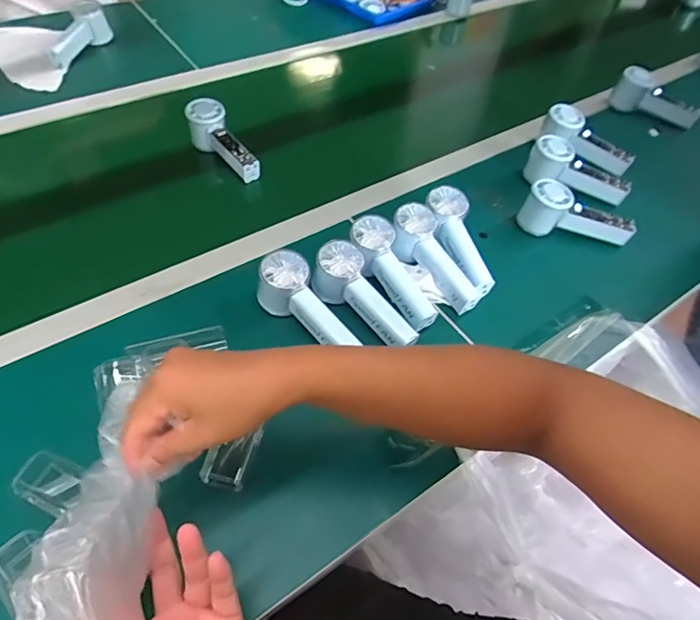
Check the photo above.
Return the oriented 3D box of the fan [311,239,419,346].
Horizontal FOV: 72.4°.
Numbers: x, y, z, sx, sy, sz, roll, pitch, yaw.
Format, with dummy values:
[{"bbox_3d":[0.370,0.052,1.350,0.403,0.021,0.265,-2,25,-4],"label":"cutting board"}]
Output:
[{"bbox_3d":[0.017,-0.012,0.541,0.055,0.057,0.142,-30,60,-25],"label":"fan"}]

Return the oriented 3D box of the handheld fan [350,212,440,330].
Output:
[{"bbox_3d":[0.049,-0.042,0.575,0.055,0.051,0.151,-25,77,-22],"label":"handheld fan"}]

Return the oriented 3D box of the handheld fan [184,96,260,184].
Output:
[{"bbox_3d":[-0.188,-0.248,0.720,0.051,0.052,0.151,-34,76,-26],"label":"handheld fan"}]

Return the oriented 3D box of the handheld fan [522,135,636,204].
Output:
[{"bbox_3d":[0.345,-0.208,0.724,0.149,0.071,0.046,20,54,10],"label":"handheld fan"}]

